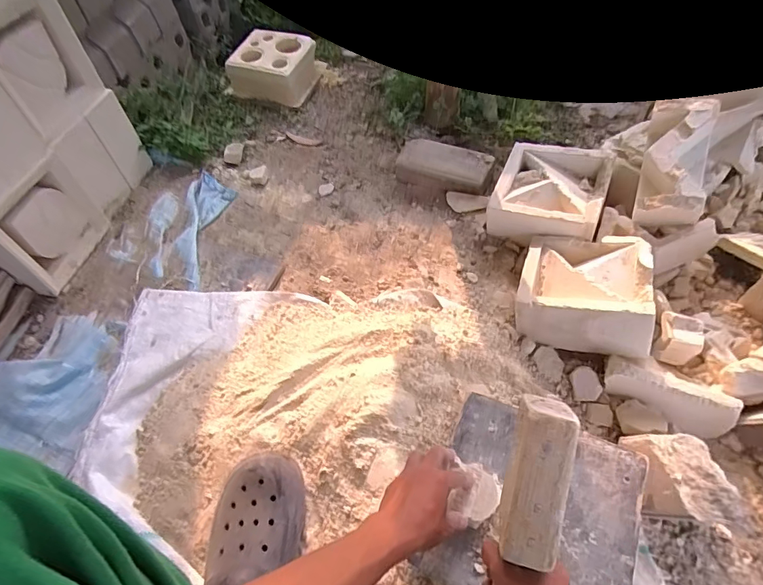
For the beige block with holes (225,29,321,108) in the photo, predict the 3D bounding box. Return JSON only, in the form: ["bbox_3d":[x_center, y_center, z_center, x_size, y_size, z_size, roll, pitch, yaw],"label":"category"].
[{"bbox_3d":[-0.321,-0.673,1.304,0.235,0.109,0.217,13,56,12],"label":"beige block with holes"}]

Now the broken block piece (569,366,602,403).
[{"bbox_3d":[0.327,0.147,0.696,0.040,0.038,0.051,-7,54,-2],"label":"broken block piece"}]

